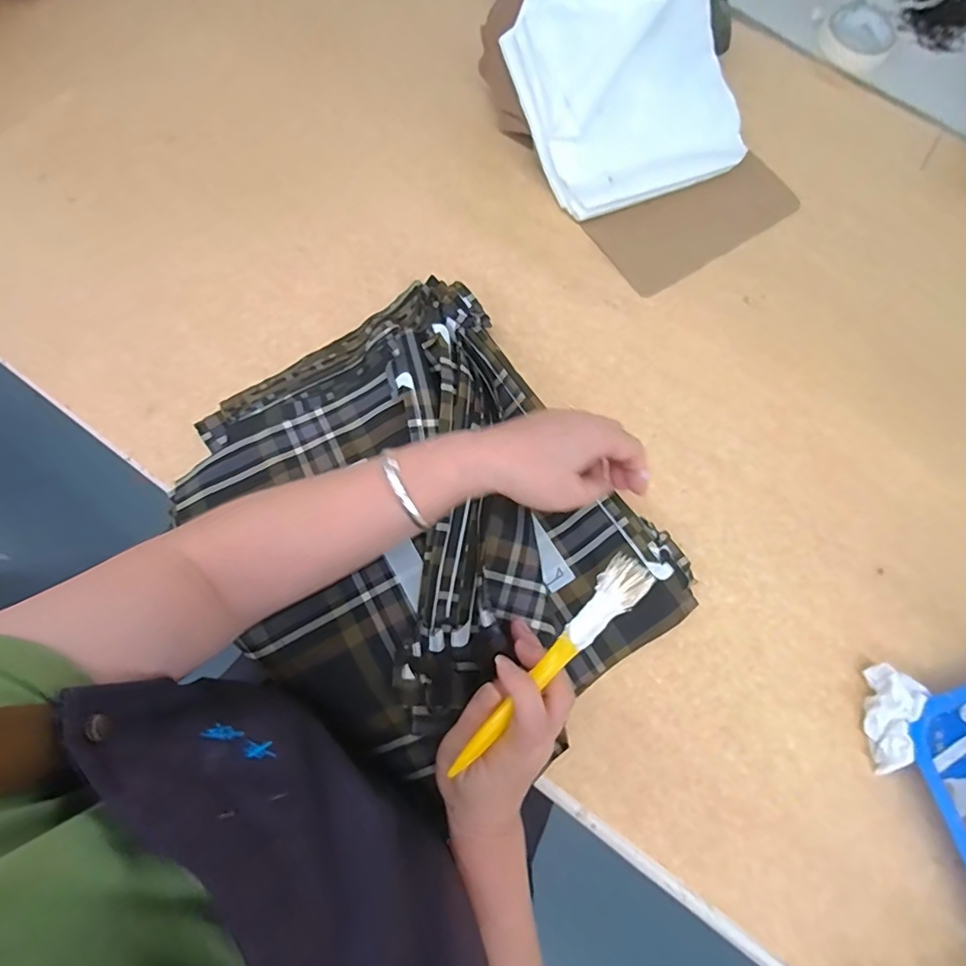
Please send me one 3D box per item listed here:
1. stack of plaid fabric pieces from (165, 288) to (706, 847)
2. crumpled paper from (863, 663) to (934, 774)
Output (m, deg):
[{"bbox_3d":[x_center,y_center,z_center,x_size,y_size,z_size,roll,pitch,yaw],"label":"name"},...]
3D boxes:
[{"bbox_3d":[-0.054,0.029,0.430,0.309,0.074,0.392,-36,78,-12],"label":"stack of plaid fabric pieces"},{"bbox_3d":[0.328,0.192,0.430,0.034,0.032,0.078,26,74,6],"label":"crumpled paper"}]

